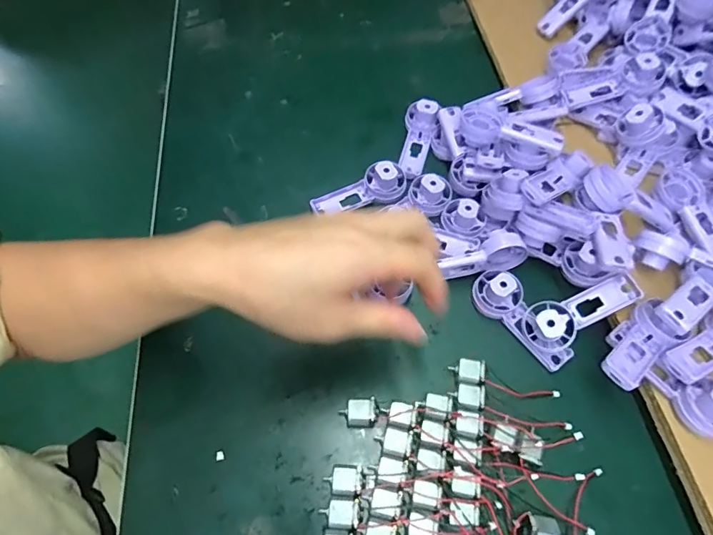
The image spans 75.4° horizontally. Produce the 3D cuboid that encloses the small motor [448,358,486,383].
[{"bbox_3d":[0.085,0.082,0.358,0.026,0.015,0.018,3,62,2],"label":"small motor"}]

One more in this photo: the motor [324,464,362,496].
[{"bbox_3d":[-0.009,0.148,0.320,0.024,0.014,0.018,-1,62,0],"label":"motor"}]

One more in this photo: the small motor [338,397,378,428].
[{"bbox_3d":[0.001,0.110,0.344,0.026,0.017,0.019,-4,62,-2],"label":"small motor"}]

